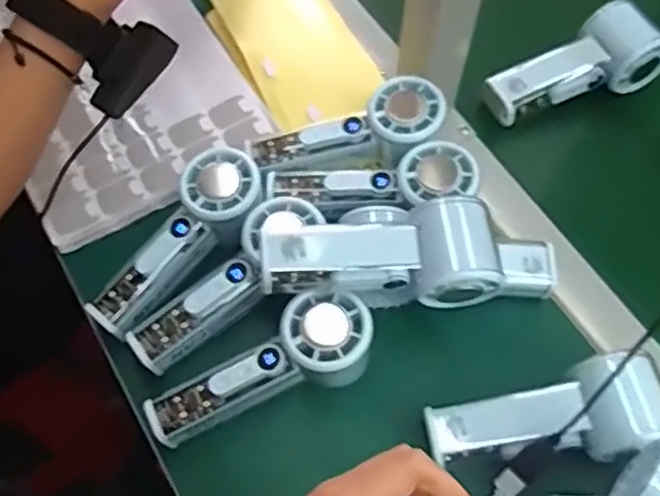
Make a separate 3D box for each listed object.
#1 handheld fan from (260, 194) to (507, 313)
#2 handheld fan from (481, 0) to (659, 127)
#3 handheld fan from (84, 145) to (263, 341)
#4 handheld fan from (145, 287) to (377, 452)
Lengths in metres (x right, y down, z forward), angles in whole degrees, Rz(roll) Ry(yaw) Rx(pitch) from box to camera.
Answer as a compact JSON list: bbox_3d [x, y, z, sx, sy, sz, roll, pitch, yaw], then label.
[{"bbox_3d":[0.032,0.005,0.454,0.146,0.054,0.059,0,62,-1],"label":"handheld fan"},{"bbox_3d":[0.202,-0.148,0.583,0.142,0.044,0.061,-26,65,-14],"label":"handheld fan"},{"bbox_3d":[-0.104,-0.003,0.497,0.055,0.036,0.149,37,83,17],"label":"handheld fan"},{"bbox_3d":[-0.040,0.085,0.463,0.153,0.054,0.054,-30,66,0],"label":"handheld fan"}]

